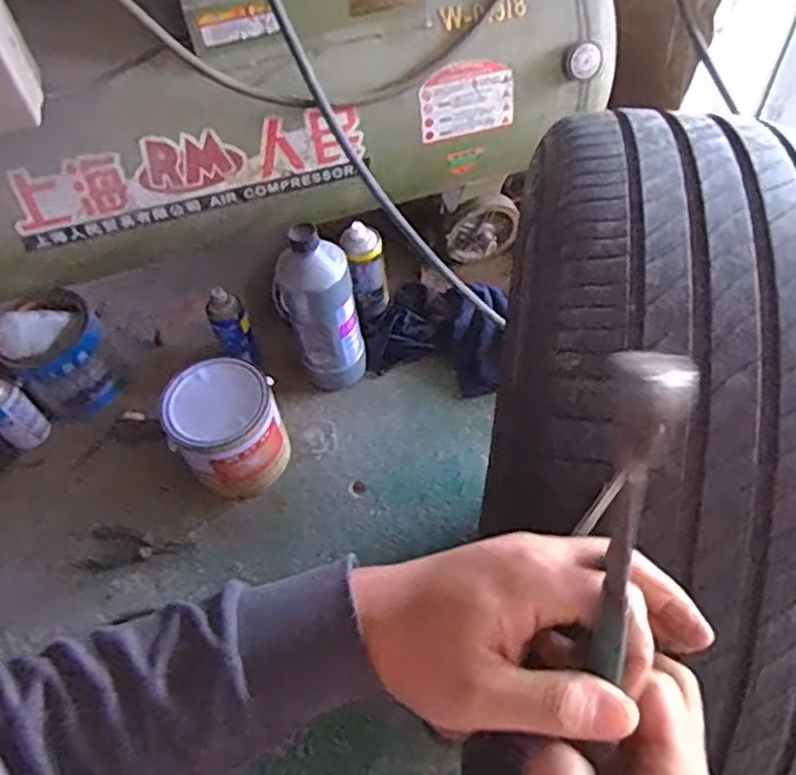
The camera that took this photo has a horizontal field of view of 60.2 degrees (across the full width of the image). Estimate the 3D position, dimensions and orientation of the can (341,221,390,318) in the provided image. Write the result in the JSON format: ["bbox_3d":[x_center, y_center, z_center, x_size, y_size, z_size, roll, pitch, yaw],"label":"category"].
[{"bbox_3d":[-0.051,-0.185,1.116,0.065,0.171,0.055,-7,56,0],"label":"can"}]

